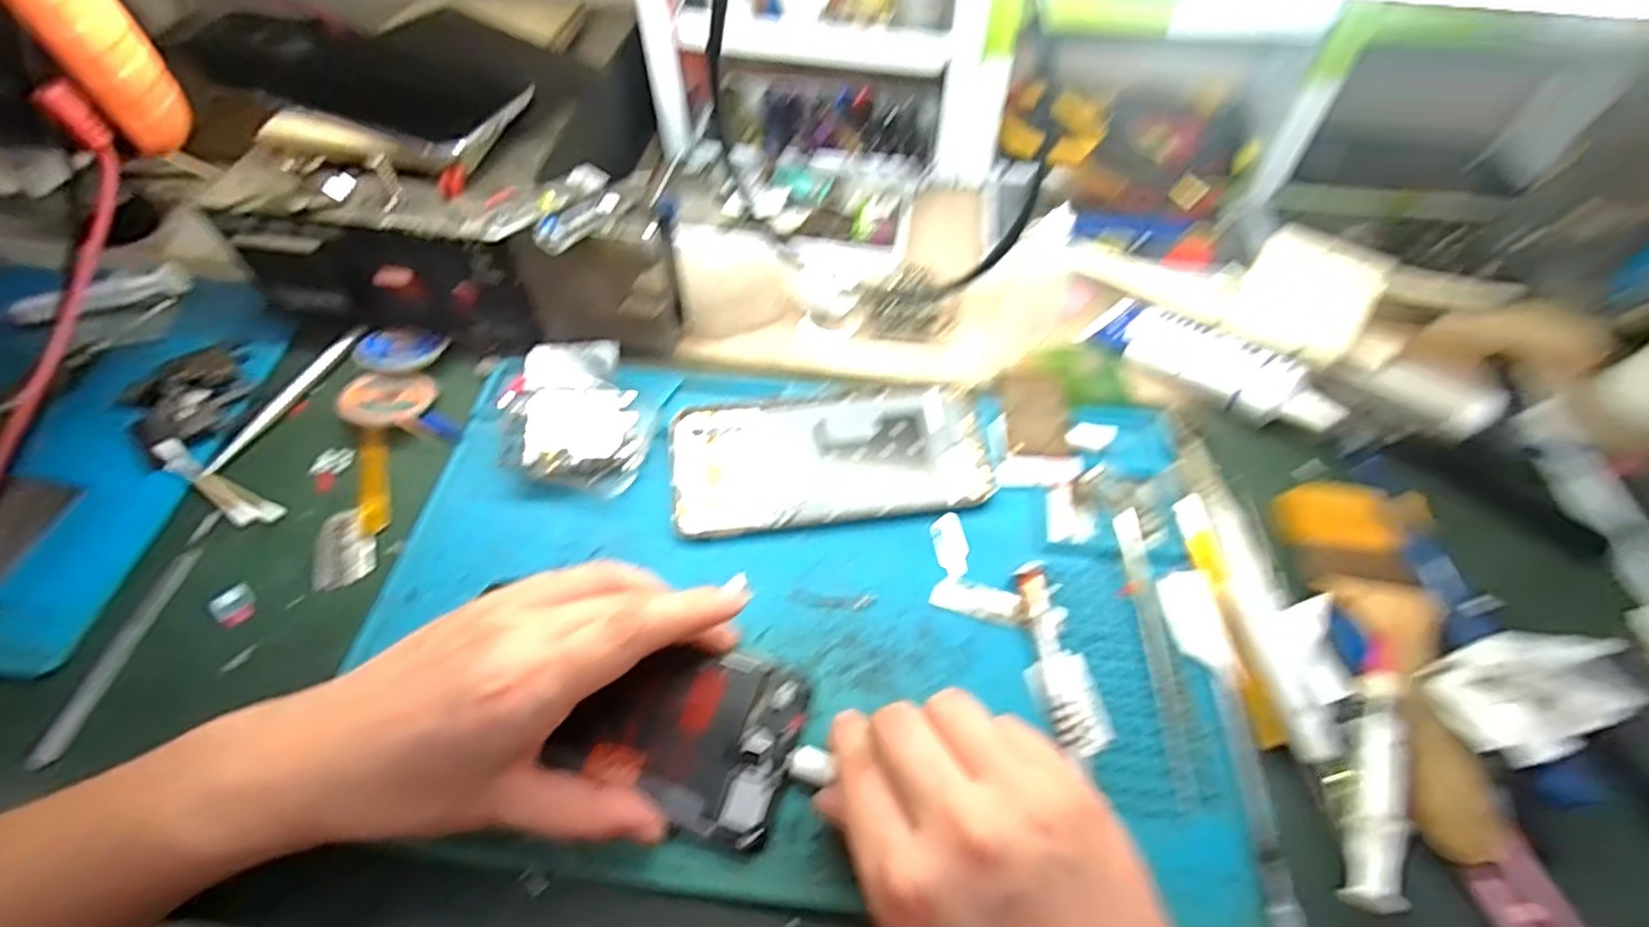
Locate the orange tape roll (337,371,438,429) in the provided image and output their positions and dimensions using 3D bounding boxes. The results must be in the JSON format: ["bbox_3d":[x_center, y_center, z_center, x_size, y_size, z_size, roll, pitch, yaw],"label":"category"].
[{"bbox_3d":[-0.240,-0.036,0.387,0.044,0.012,0.035,-6,58,-3],"label":"orange tape roll"}]

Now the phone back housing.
[{"bbox_3d":[0.003,-0.003,0.367,0.160,0.005,0.072,-6,58,-3],"label":"phone back housing"}]

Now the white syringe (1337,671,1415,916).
[{"bbox_3d":[0.214,0.124,0.273,0.016,0.016,0.091,22,60,14],"label":"white syringe"}]

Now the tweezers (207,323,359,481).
[{"bbox_3d":[-0.302,-0.038,0.393,0.015,0.008,0.106,22,60,14],"label":"tweezers"}]

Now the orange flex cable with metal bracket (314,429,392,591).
[{"bbox_3d":[-0.235,0.021,0.359,0.030,0.004,0.091,-2,58,-1],"label":"orange flex cable with metal bracket"}]

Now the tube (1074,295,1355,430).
[{"bbox_3d":[0.213,-0.057,0.390,0.039,0.028,0.132,-34,63,-19],"label":"tube"}]

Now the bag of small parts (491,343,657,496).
[{"bbox_3d":[-0.129,-0.026,0.372,0.075,0.020,0.080,9,58,6],"label":"bag of small parts"}]

